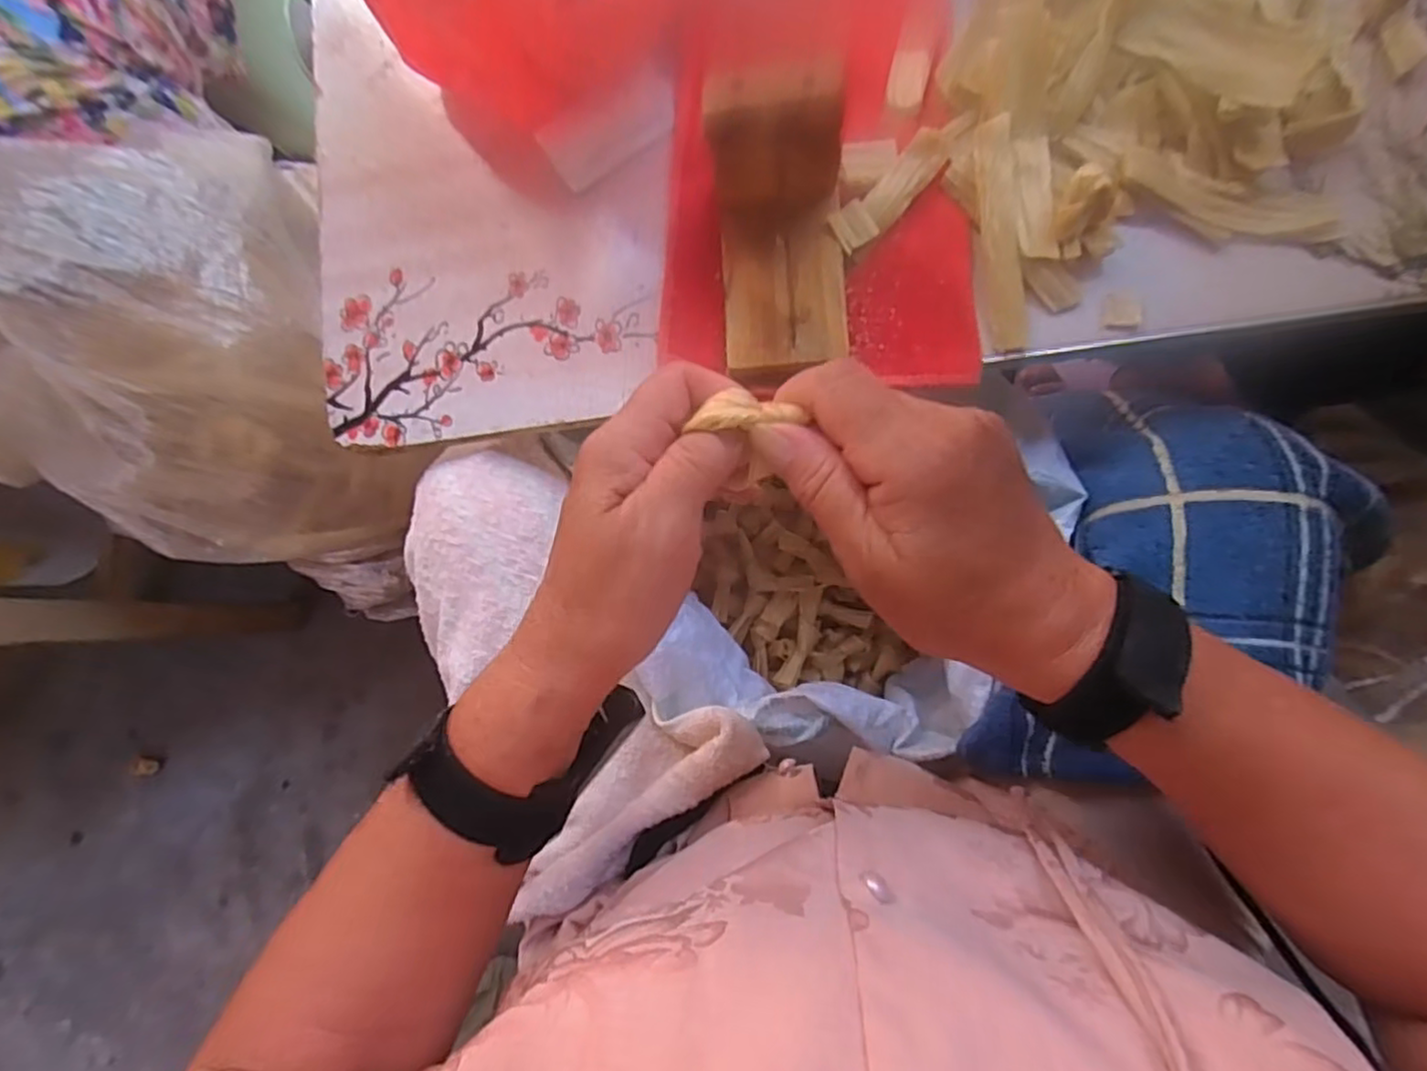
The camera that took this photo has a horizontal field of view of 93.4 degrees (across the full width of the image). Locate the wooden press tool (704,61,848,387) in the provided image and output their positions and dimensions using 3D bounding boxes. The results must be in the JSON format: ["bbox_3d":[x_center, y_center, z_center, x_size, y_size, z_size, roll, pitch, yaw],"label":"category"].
[{"bbox_3d":[0.030,-0.137,0.310,0.062,0.079,0.107,-3,83,7],"label":"wooden press tool"}]

